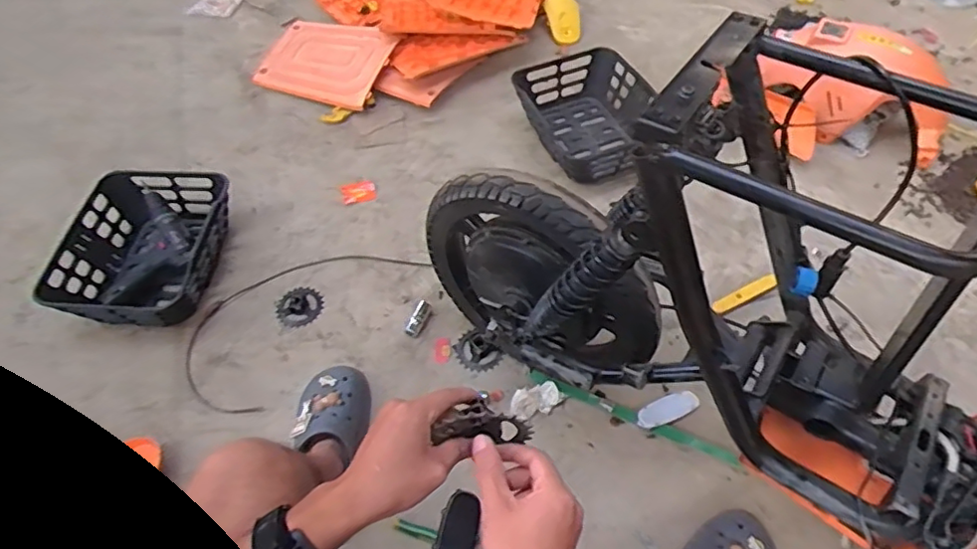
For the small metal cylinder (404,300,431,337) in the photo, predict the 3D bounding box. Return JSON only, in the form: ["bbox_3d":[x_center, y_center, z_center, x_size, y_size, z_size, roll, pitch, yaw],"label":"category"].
[{"bbox_3d":[-0.126,0.080,1.090,0.027,0.023,0.072,21,59,15],"label":"small metal cylinder"}]

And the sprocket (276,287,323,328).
[{"bbox_3d":[-0.359,0.061,1.134,0.084,0.010,0.086,-1,56,1],"label":"sprocket"}]

